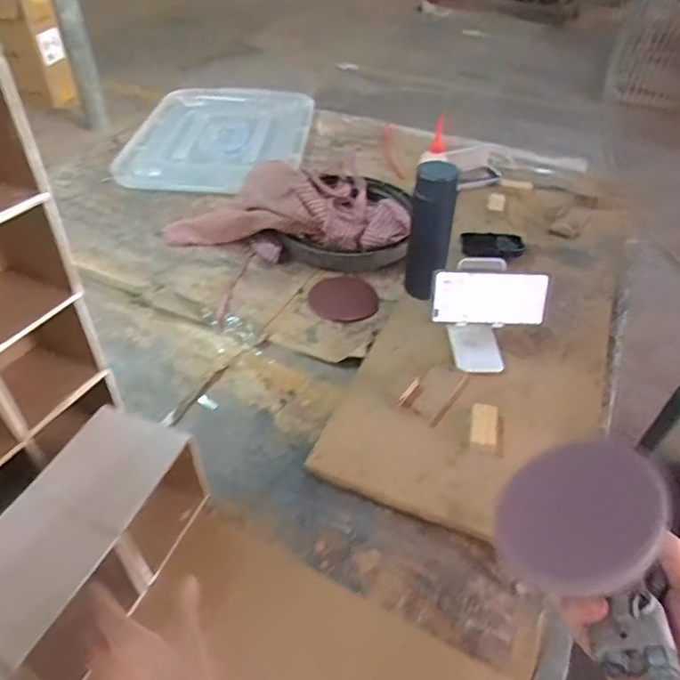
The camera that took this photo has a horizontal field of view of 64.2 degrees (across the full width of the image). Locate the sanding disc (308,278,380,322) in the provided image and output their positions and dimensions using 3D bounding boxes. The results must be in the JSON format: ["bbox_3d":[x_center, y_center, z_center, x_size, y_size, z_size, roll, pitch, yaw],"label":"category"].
[{"bbox_3d":[0.005,-0.065,0.886,0.113,0.012,0.097,1,55,6],"label":"sanding disc"}]

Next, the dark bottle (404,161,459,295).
[{"bbox_3d":[0.137,-0.155,0.833,0.063,0.221,0.065,7,44,6],"label":"dark bottle"}]

